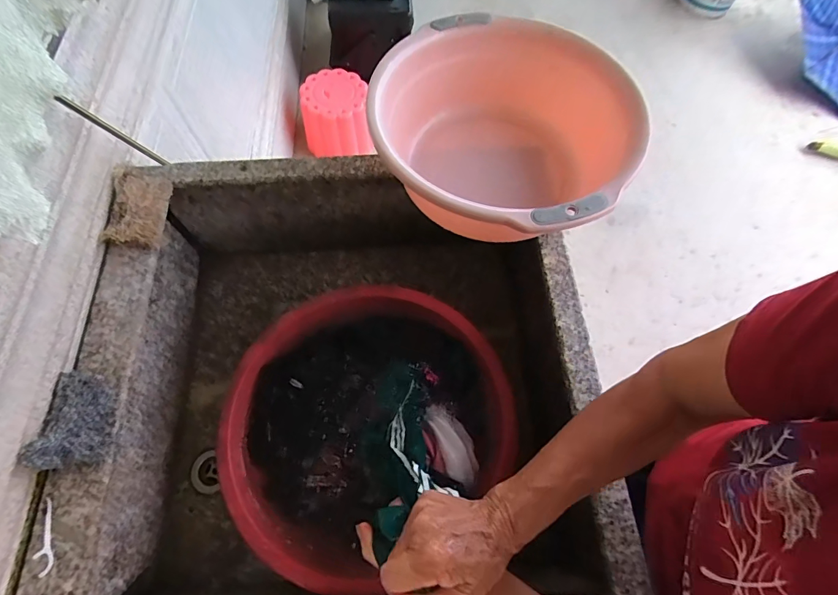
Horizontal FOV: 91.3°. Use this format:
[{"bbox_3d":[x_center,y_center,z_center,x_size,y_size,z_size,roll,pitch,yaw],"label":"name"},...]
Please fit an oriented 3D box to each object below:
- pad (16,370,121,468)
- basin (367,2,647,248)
[{"bbox_3d":[-0.350,0.127,0.423,0.062,0.014,0.094,24,45,-32],"label":"pad"},{"bbox_3d":[0.099,-0.193,0.545,0.311,0.176,0.326,29,69,10],"label":"basin"}]

